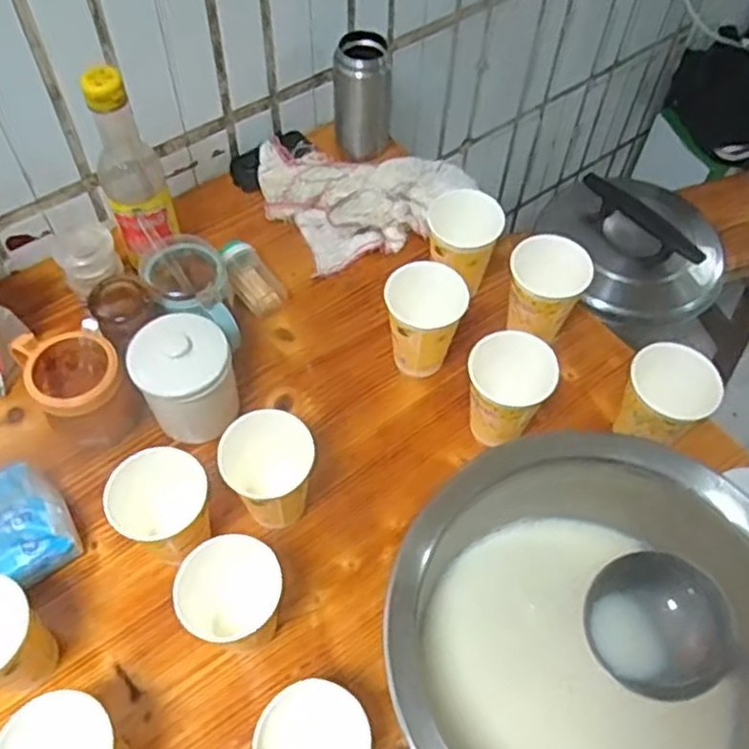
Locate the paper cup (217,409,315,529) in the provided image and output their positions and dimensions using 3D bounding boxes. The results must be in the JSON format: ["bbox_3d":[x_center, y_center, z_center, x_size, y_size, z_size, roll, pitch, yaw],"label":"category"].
[{"bbox_3d":[-0.090,0.092,0.651,0.073,0.121,0.069,1,58,-2],"label":"paper cup"}]

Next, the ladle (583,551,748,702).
[{"bbox_3d":[0.266,0.169,0.388,0.080,0.341,0.091,-43,109,-25],"label":"ladle"}]

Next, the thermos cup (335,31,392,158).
[{"bbox_3d":[-0.013,-0.328,0.894,0.070,0.133,0.058,-3,58,-5],"label":"thermos cup"}]

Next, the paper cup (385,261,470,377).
[{"bbox_3d":[0.046,-0.044,0.737,0.077,0.125,0.064,14,58,6],"label":"paper cup"}]

